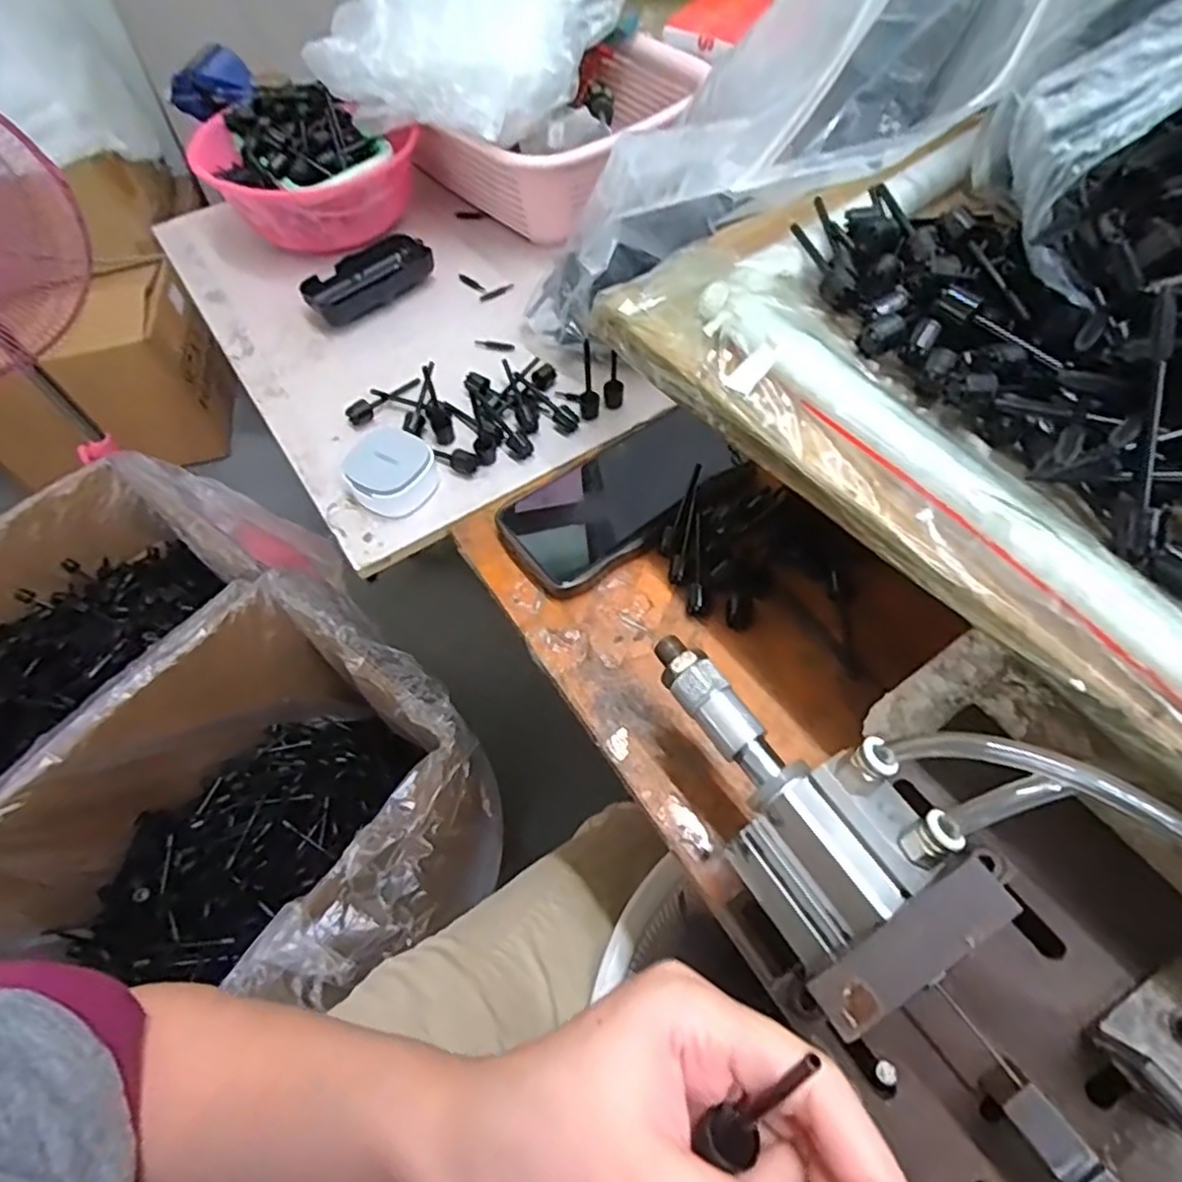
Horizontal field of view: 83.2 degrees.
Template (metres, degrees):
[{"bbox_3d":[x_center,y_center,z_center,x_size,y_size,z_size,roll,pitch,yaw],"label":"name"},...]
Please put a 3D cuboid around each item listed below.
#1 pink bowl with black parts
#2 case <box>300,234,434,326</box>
[{"bbox_3d":[-0.245,-0.368,0.584,0.170,0.092,0.147,-28,61,-15],"label":"pink bowl with black parts"},{"bbox_3d":[-0.190,-0.265,0.563,0.107,0.025,0.048,-39,65,-20],"label":"case"}]

